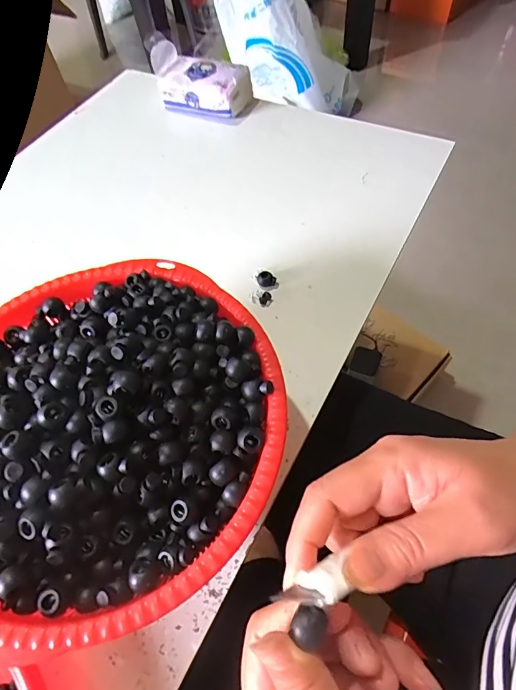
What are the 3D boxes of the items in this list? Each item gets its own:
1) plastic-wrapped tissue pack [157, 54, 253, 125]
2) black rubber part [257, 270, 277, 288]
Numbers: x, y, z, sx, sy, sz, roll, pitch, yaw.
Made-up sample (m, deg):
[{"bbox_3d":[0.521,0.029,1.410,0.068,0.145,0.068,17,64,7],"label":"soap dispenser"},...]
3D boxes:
[{"bbox_3d":[-0.069,-0.336,0.556,0.114,0.047,0.061,18,61,16],"label":"plastic-wrapped tissue pack"},{"bbox_3d":[0.008,-0.064,0.413,0.018,0.012,0.014,12,59,12],"label":"black rubber part"}]

